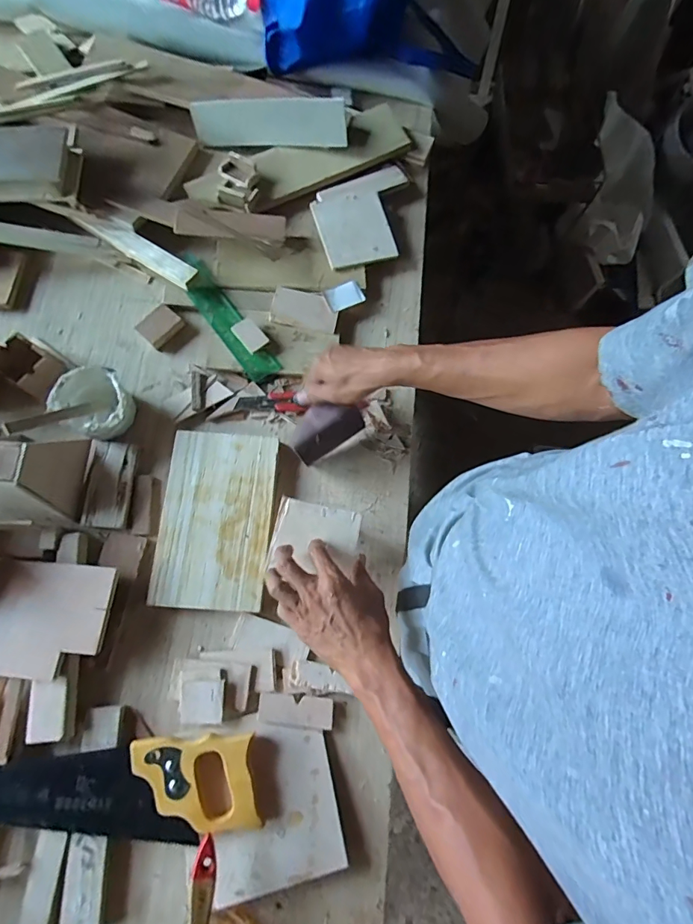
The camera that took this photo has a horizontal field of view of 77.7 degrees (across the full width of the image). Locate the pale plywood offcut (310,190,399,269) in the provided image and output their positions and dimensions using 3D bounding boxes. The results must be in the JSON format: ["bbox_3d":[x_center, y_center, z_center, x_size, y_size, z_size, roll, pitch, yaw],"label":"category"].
[{"bbox_3d":[0.013,-0.375,0.683,0.114,0.011,0.126,-14,78,-5],"label":"pale plywood offcut"}]

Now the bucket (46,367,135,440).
[{"bbox_3d":[-0.349,-0.080,0.596,0.091,0.058,0.105,-41,81,-10],"label":"bucket"}]

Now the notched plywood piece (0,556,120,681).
[{"bbox_3d":[-0.376,0.189,0.525,0.172,0.010,0.129,3,69,8],"label":"notched plywood piece"}]

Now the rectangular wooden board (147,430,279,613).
[{"bbox_3d":[-0.176,0.072,0.570,0.144,0.013,0.229,3,77,-1],"label":"rectangular wooden board"}]

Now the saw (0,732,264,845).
[{"bbox_3d":[-0.304,0.371,0.489,0.398,0.027,0.097,-1,77,-2],"label":"saw"}]

